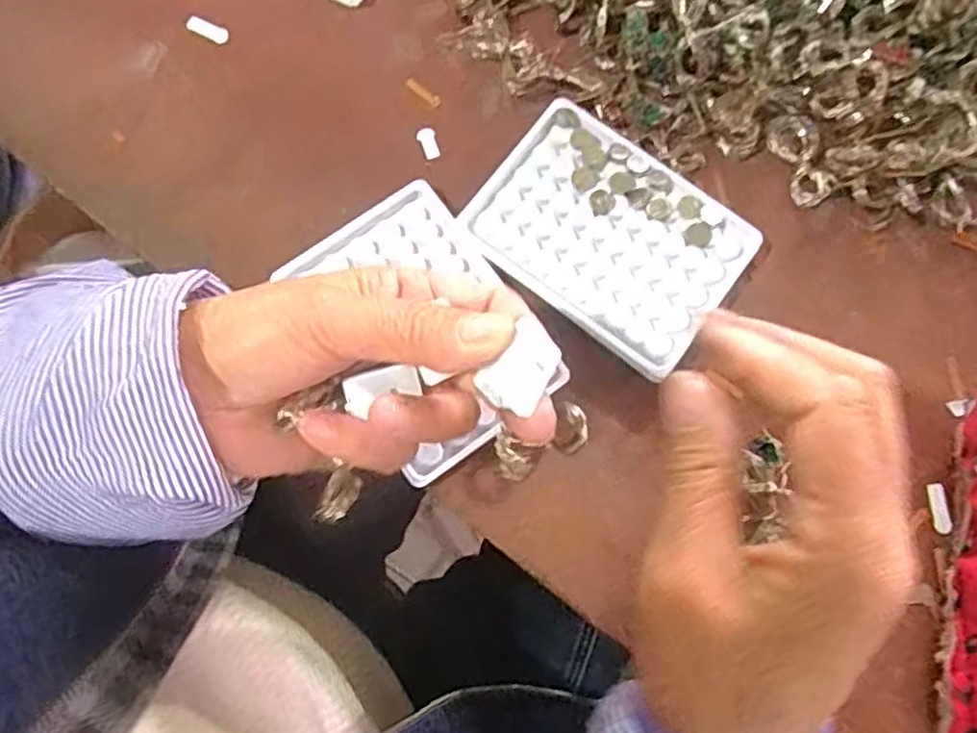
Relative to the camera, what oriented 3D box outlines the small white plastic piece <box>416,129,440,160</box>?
[{"bbox_3d":[-0.032,-0.121,0.383,0.010,0.004,0.017,-20,80,-3],"label":"small white plastic piece"}]

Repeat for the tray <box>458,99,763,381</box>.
[{"bbox_3d":[0.062,-0.068,0.364,0.130,0.014,0.097,38,82,7],"label":"tray"}]

